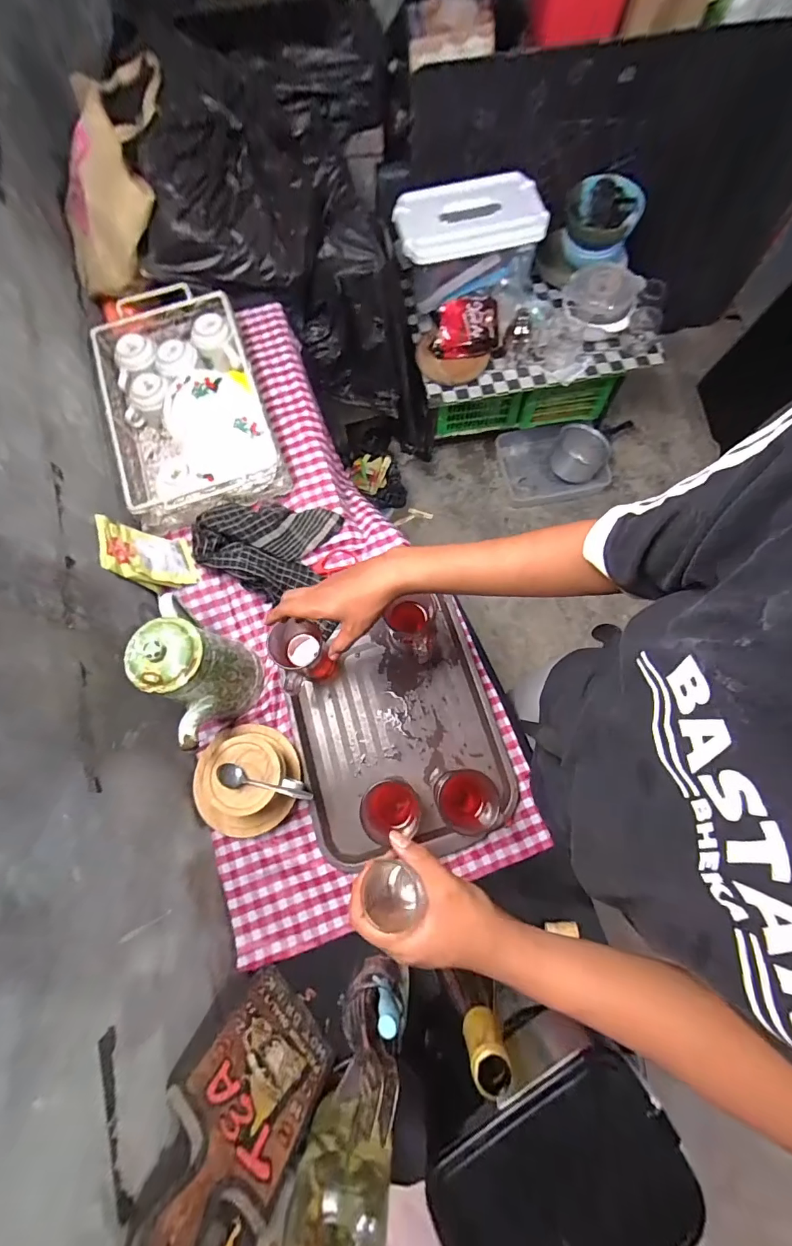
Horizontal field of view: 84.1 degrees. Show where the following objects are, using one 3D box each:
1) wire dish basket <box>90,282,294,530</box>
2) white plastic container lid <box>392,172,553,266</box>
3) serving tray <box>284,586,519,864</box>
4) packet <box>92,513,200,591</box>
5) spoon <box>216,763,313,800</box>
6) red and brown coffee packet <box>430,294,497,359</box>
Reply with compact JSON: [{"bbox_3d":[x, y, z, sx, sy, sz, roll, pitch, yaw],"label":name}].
[{"bbox_3d":[-0.376,-0.385,0.784,0.262,0.104,0.424,-20,73,-4],"label":"wire dish basket"},{"bbox_3d":[0.201,-1.139,1.231,0.412,0.075,0.232,-12,73,-1],"label":"white plastic container lid"},{"bbox_3d":[-0.003,0.173,0.697,0.299,0.029,0.333,-18,73,-3],"label":"serving tray"},{"bbox_3d":[-0.389,-0.112,0.697,0.083,0.119,0.101,-18,73,-3],"label":"packet"},{"bbox_3d":[-0.174,0.210,0.581,0.127,0.014,0.028,8,74,5],"label":"spoon"},{"bbox_3d":[0.206,-0.870,1.288,0.176,0.078,0.148,3,73,3],"label":"red and brown coffee packet"}]

